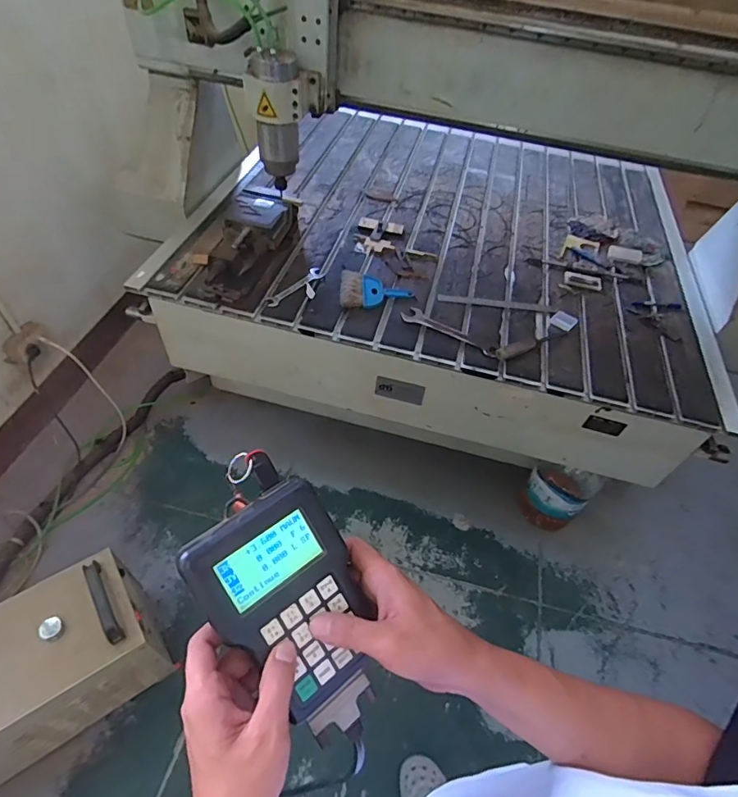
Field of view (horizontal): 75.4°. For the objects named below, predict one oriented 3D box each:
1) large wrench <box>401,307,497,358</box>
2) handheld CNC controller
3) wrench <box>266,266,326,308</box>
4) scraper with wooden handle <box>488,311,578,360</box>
[{"bbox_3d":[0.196,-0.159,1.170,0.247,0.010,0.053,32,55,19],"label":"large wrench"},{"bbox_3d":[-0.059,0.147,0.356,0.104,0.030,0.147,-32,93,-27],"label":"handheld CNC controller"},{"bbox_3d":[-0.190,-0.291,1.244,0.045,0.008,0.202,32,55,18],"label":"wrench"},{"bbox_3d":[0.416,-0.156,1.195,0.300,0.028,0.065,-28,59,-25],"label":"scraper with wooden handle"}]

